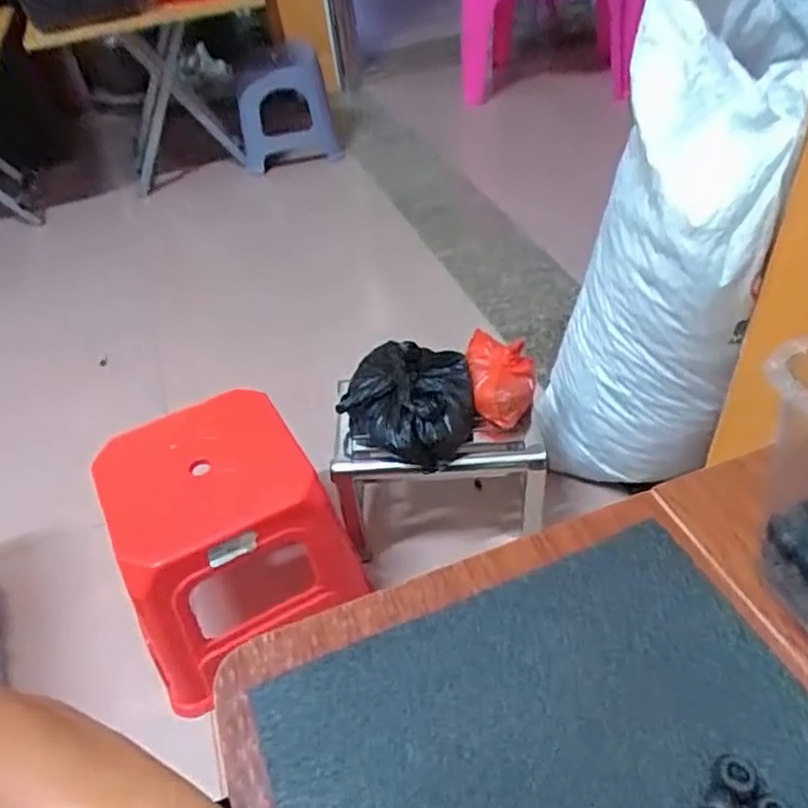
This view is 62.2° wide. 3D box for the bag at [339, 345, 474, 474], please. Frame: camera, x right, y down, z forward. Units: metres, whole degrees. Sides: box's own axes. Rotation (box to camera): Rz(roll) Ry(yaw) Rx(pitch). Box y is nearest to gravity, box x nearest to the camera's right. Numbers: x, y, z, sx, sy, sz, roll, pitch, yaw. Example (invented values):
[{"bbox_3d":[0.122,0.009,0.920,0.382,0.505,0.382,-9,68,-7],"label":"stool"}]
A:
[{"bbox_3d":[0.006,-0.006,0.940,0.184,0.099,0.183,1,44,9],"label":"bag"}]

